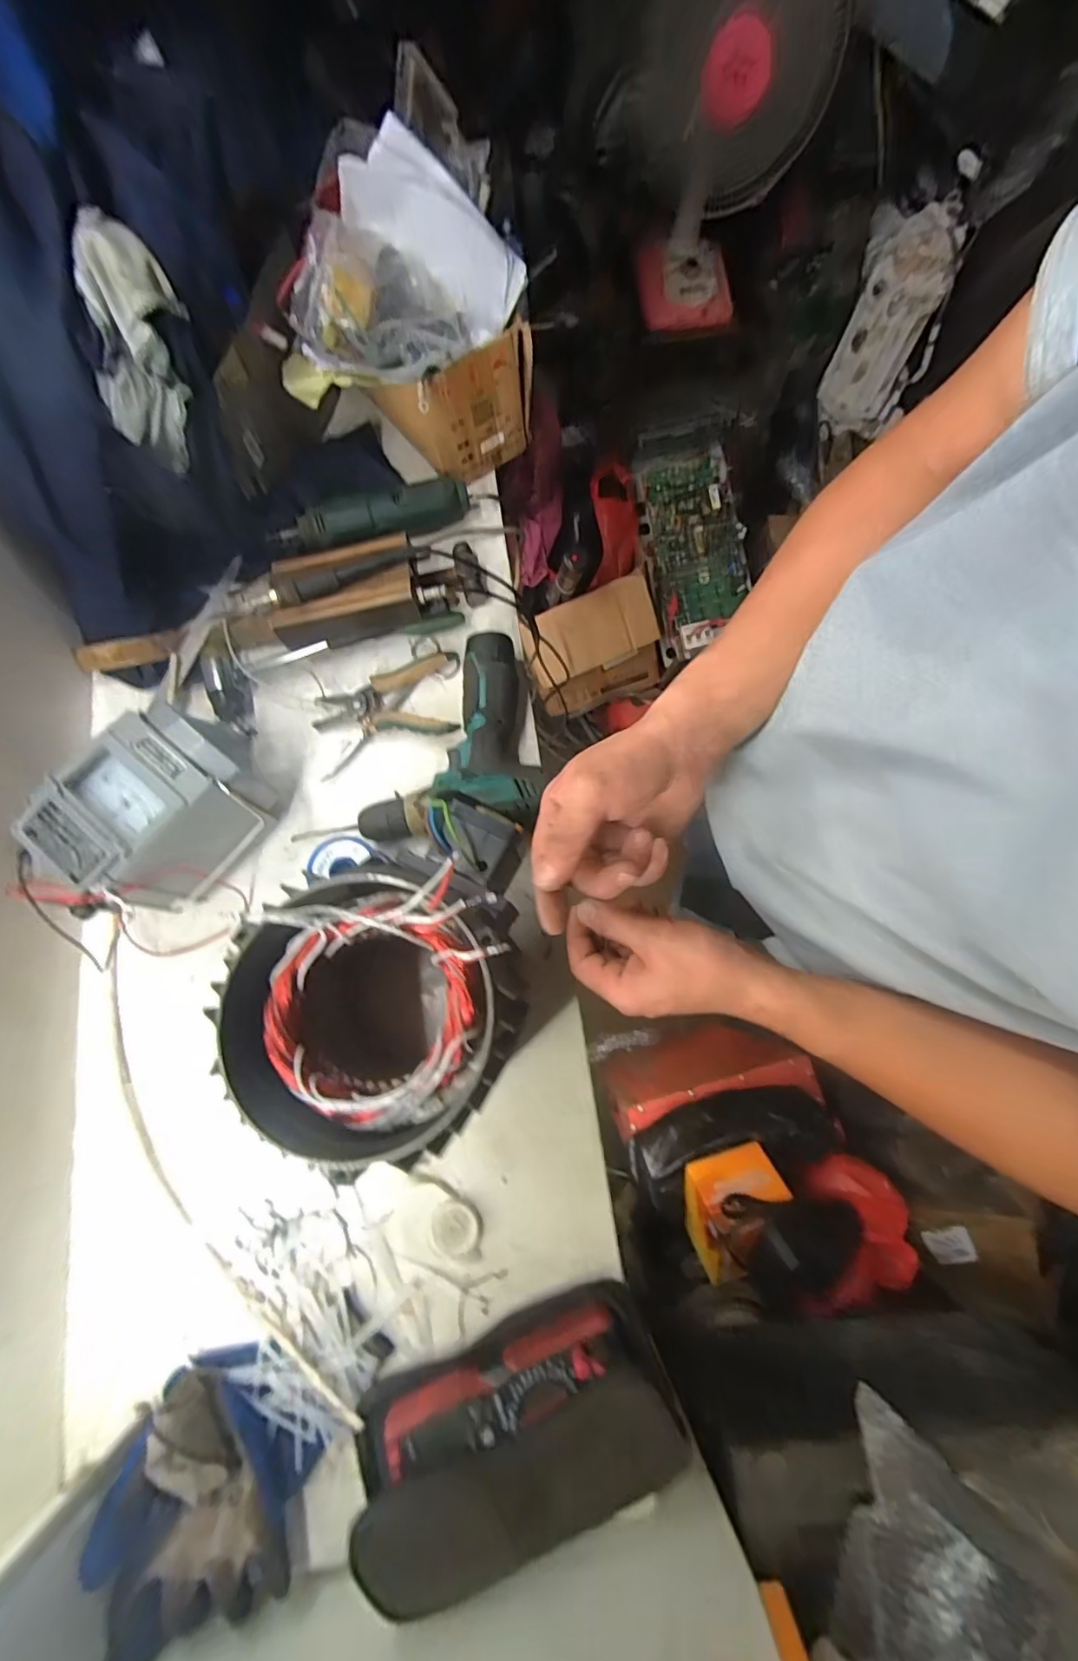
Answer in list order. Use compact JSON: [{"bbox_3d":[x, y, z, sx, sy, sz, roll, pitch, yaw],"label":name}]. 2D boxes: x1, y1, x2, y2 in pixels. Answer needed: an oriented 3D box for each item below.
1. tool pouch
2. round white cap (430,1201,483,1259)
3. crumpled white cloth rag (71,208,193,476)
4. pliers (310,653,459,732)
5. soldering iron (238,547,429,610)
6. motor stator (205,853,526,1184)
[{"bbox_3d":[-0.013,0.458,0.411,0.234,0.066,0.134,-24,78,-5],"label":"tool pouch"},{"bbox_3d":[-0.070,0.340,0.473,0.042,0.013,0.039,0,77,1],"label":"round white cap"},{"bbox_3d":[-0.321,-0.369,0.443,0.059,0.162,0.062,33,50,7],"label":"crumpled white cloth rag"},{"bbox_3d":[-0.162,-0.137,0.585,0.150,0.030,0.093,-5,77,-1],"label":"pliers"},{"bbox_3d":[-0.199,-0.248,0.545,0.187,0.024,0.021,-21,78,-4],"label":"soldering iron"},{"bbox_3d":[-0.099,0.123,0.419,0.178,0.207,0.158,-24,78,-5],"label":"motor stator"}]

